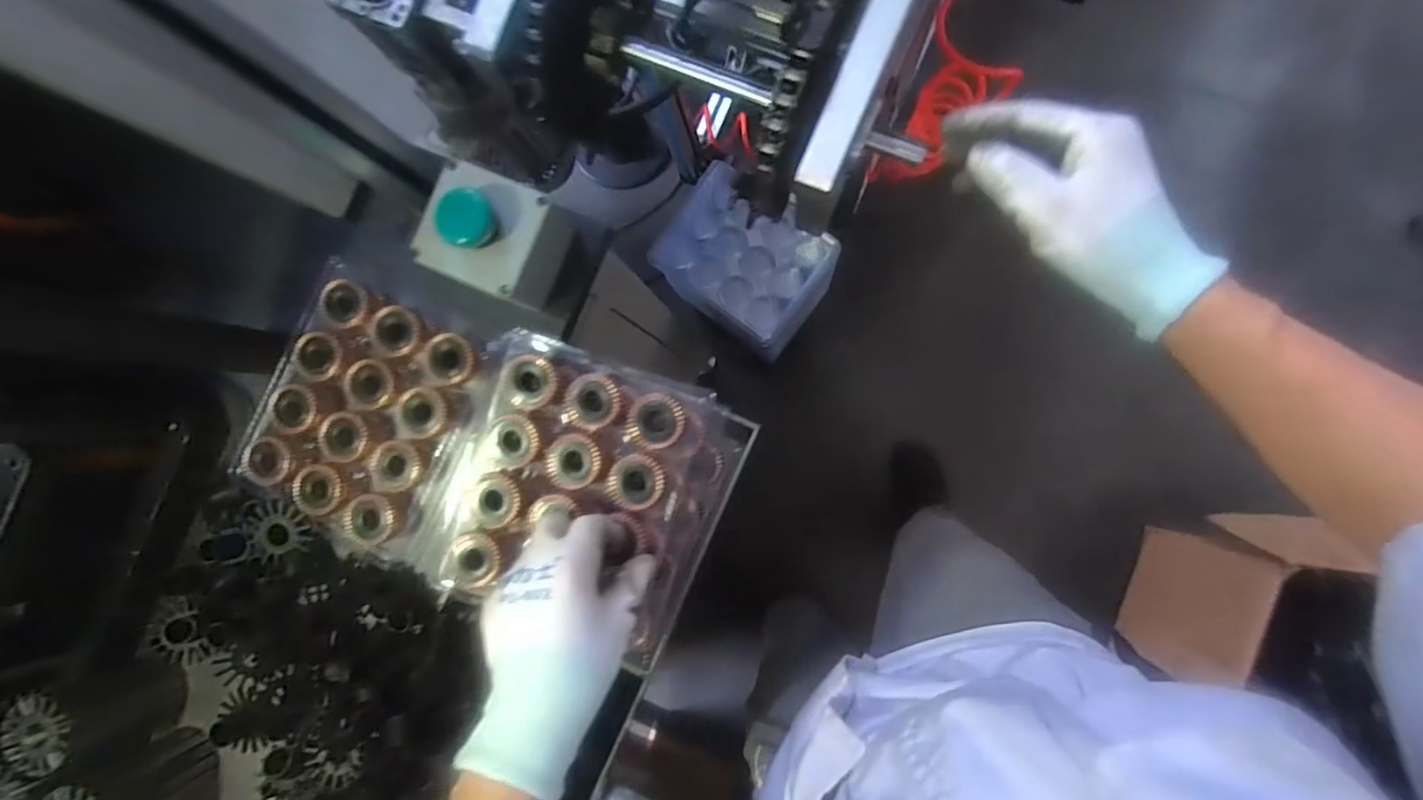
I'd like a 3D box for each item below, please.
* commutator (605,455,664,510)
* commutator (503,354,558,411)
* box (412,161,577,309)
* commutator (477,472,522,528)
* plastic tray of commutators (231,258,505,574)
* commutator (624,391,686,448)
[{"bbox_3d":[-0.052,0.057,0.414,0.041,0.015,0.037,-11,87,6],"label":"commutator"},{"bbox_3d":[-0.127,-0.012,0.416,0.038,0.014,0.037,0,88,6],"label":"commutator"},{"bbox_3d":[-0.155,-0.115,0.424,0.080,0.066,0.077,22,91,7],"label":"box"},{"bbox_3d":[-0.149,0.070,0.418,0.033,0.015,0.034,10,89,7],"label":"commutator"},{"bbox_3d":[-0.261,0.014,0.455,0.158,0.033,0.182,22,91,7],"label":"plastic tray of commutators"},{"bbox_3d":[-0.038,0.014,0.413,0.041,0.015,0.036,11,89,7],"label":"commutator"}]

